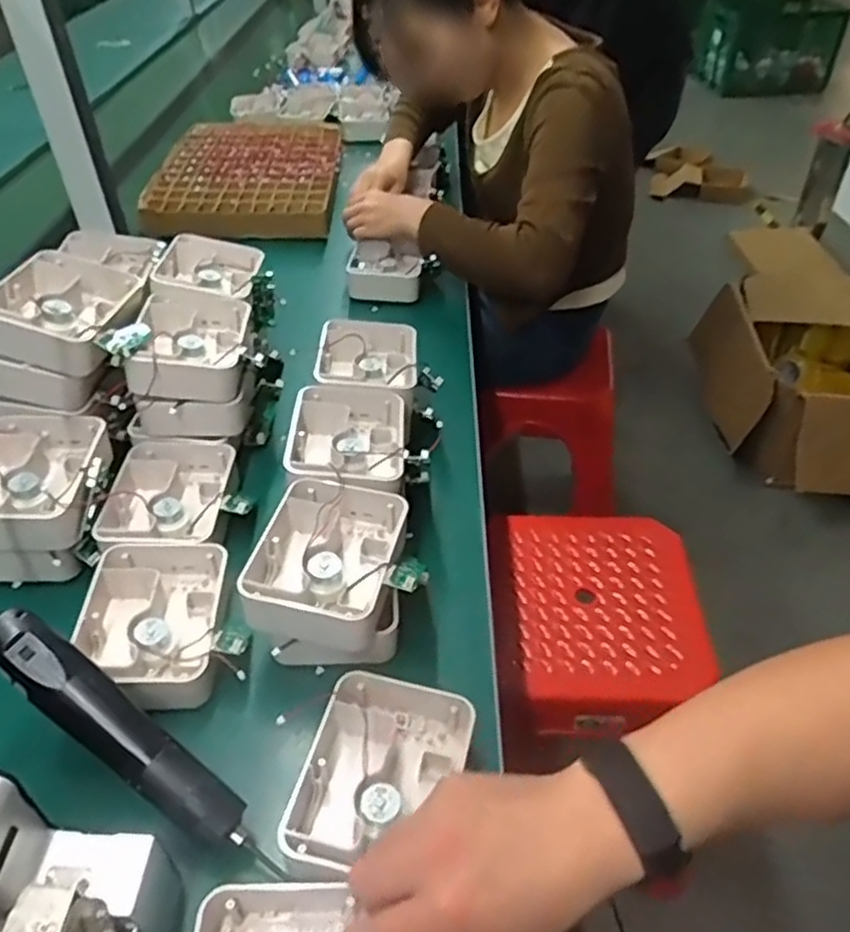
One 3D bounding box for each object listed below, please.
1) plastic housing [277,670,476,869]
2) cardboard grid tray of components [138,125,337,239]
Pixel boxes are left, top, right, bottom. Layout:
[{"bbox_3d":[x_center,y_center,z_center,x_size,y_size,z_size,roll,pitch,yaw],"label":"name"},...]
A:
[{"bbox_3d":[-0.034,0.201,0.468,0.099,0.040,0.128,14,44,16],"label":"plastic housing"},{"bbox_3d":[-0.296,-0.502,1.234,0.299,0.045,0.437,-1,41,0],"label":"cardboard grid tray of components"}]

